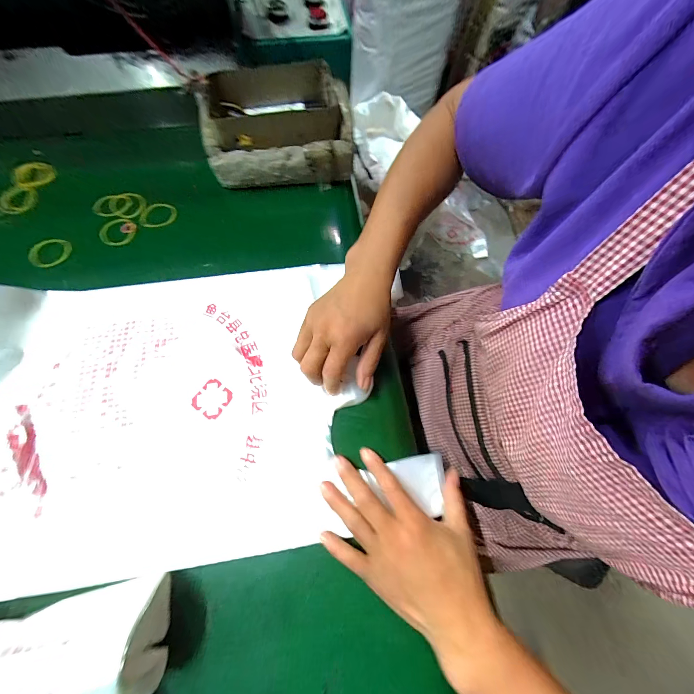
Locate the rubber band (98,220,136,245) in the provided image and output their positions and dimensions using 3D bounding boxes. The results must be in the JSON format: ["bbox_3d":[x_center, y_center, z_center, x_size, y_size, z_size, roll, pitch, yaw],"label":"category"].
[{"bbox_3d":[-0.307,-0.154,0.393,0.044,0.007,0.040,-36,73,-15],"label":"rubber band"}]

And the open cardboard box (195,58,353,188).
[{"bbox_3d":[-0.096,-0.315,0.418,0.206,0.069,0.147,-7,68,-4],"label":"open cardboard box"}]

